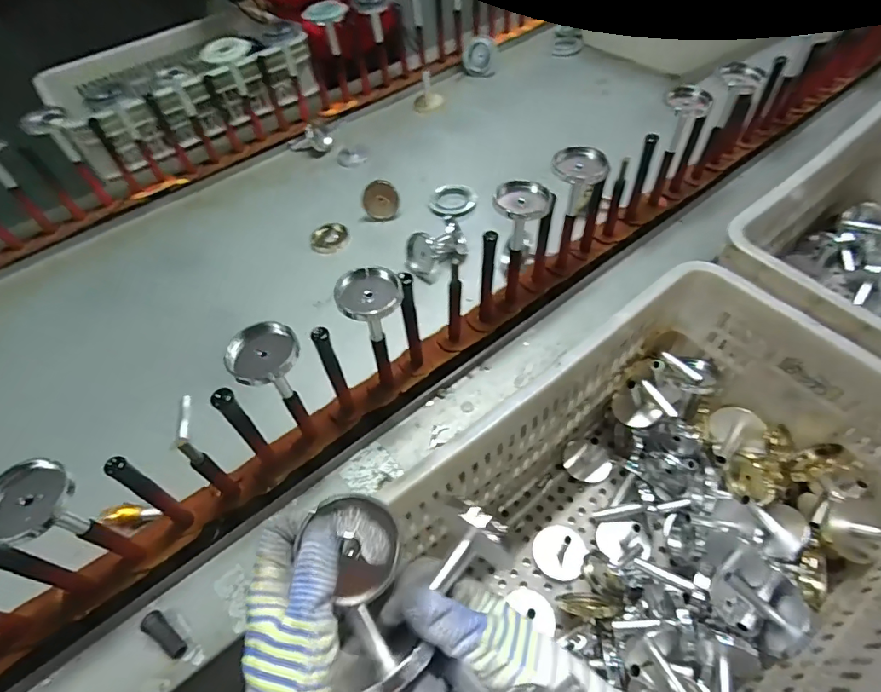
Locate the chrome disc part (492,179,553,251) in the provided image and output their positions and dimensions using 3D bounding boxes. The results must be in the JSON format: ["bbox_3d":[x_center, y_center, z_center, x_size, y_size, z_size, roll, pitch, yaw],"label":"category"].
[{"bbox_3d":[0.095,-0.148,0.571,0.065,0.078,0.051,14,56,16],"label":"chrome disc part"}]

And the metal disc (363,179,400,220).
[{"bbox_3d":[-0.104,-0.255,0.842,0.060,0.065,0.006,14,23,-13],"label":"metal disc"}]

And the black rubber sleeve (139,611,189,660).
[{"bbox_3d":[-0.273,0.287,0.477,0.053,0.021,0.018,36,63,13],"label":"black rubber sleeve"}]

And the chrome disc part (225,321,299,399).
[{"bbox_3d":[-0.159,0.016,0.469,0.070,0.065,0.060,13,72,23],"label":"chrome disc part"}]

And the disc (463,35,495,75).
[{"bbox_3d":[0.095,-0.712,1.174,0.086,0.072,0.016,-38,18,8],"label":"disc"}]

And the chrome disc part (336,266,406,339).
[{"bbox_3d":[-0.071,-0.046,0.498,0.065,0.059,0.064,-12,53,-3],"label":"chrome disc part"}]

